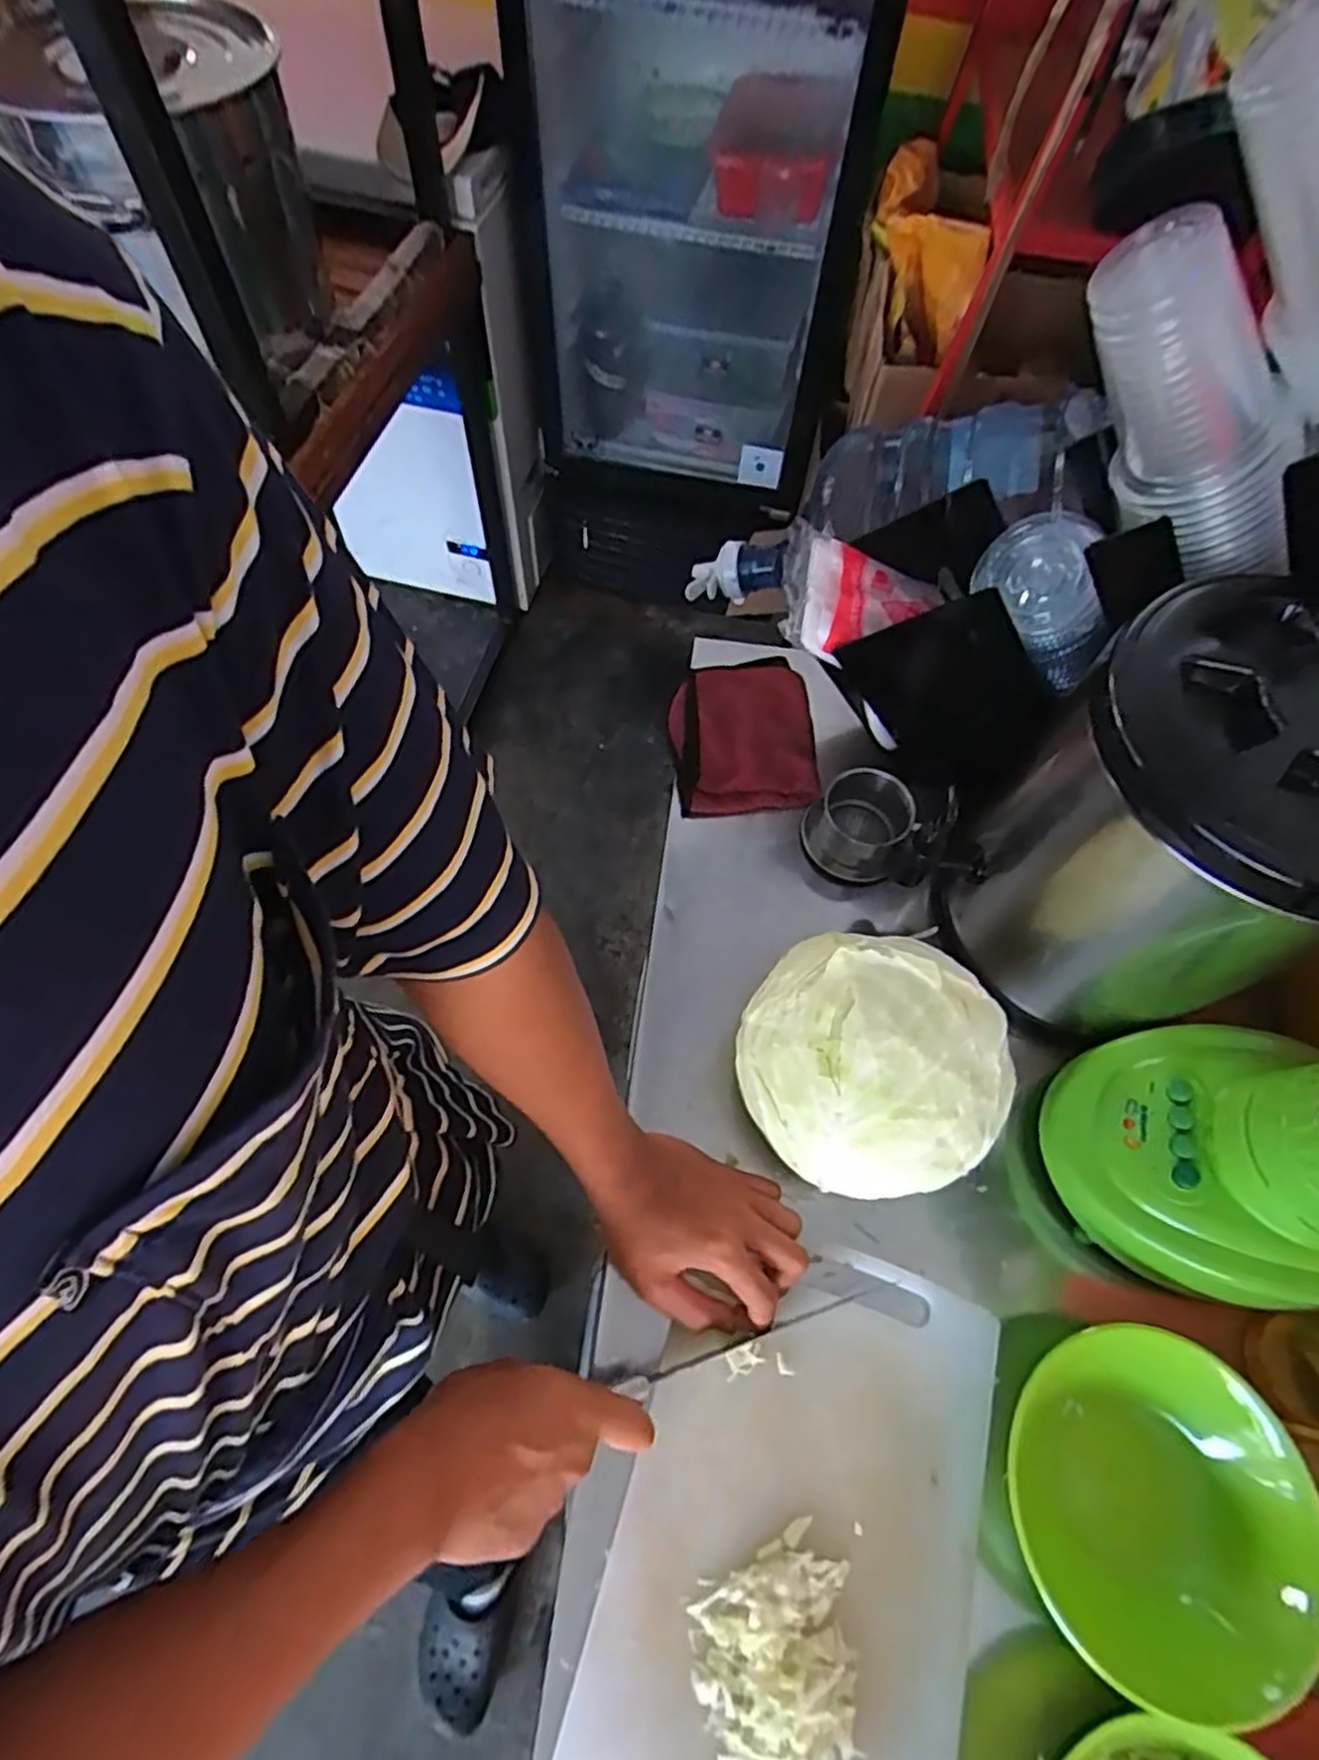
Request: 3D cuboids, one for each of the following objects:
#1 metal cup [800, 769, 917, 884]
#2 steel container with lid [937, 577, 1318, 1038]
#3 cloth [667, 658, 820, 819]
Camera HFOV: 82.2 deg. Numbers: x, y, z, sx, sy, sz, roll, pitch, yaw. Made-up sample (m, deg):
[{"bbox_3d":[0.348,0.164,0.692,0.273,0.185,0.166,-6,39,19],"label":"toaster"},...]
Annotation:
[{"bbox_3d":[0.171,-0.050,0.659,0.083,0.062,0.081,1,64,-3],"label":"metal cup"},{"bbox_3d":[0.345,-0.037,0.520,0.187,0.265,0.218,34,67,13],"label":"steel container with lid"},{"bbox_3d":[0.078,-0.135,0.709,0.129,0.034,0.158,-5,64,-6],"label":"cloth"}]

